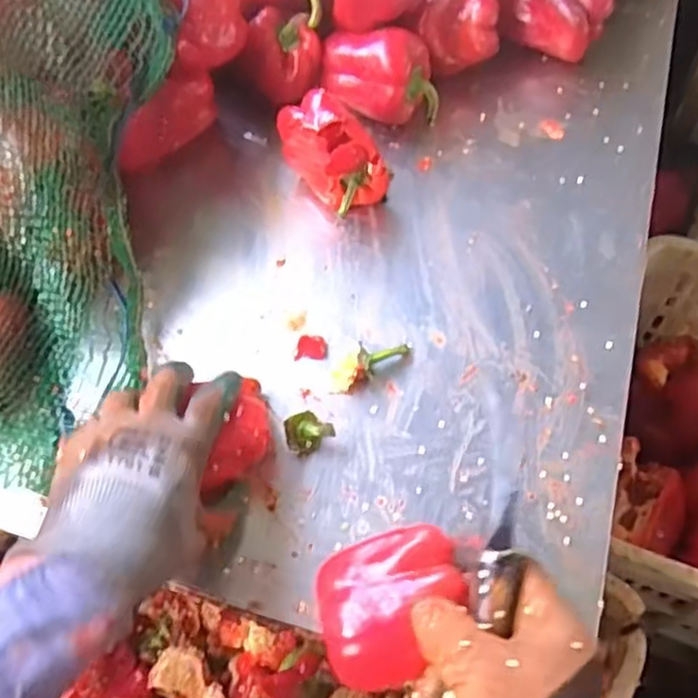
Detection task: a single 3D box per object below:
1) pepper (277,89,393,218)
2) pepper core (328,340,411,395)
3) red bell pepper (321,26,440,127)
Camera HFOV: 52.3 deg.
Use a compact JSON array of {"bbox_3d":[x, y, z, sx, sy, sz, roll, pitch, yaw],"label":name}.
[{"bbox_3d":[-0.014,-0.166,0.621,0.053,0.082,0.084,-40,67,-20],"label":"pepper"},{"bbox_3d":[0.016,0.009,0.553,0.069,0.024,0.022,-33,65,-17],"label":"pepper core"},{"bbox_3d":[0.031,-0.257,0.674,0.108,0.067,0.064,1,60,1],"label":"red bell pepper"}]

